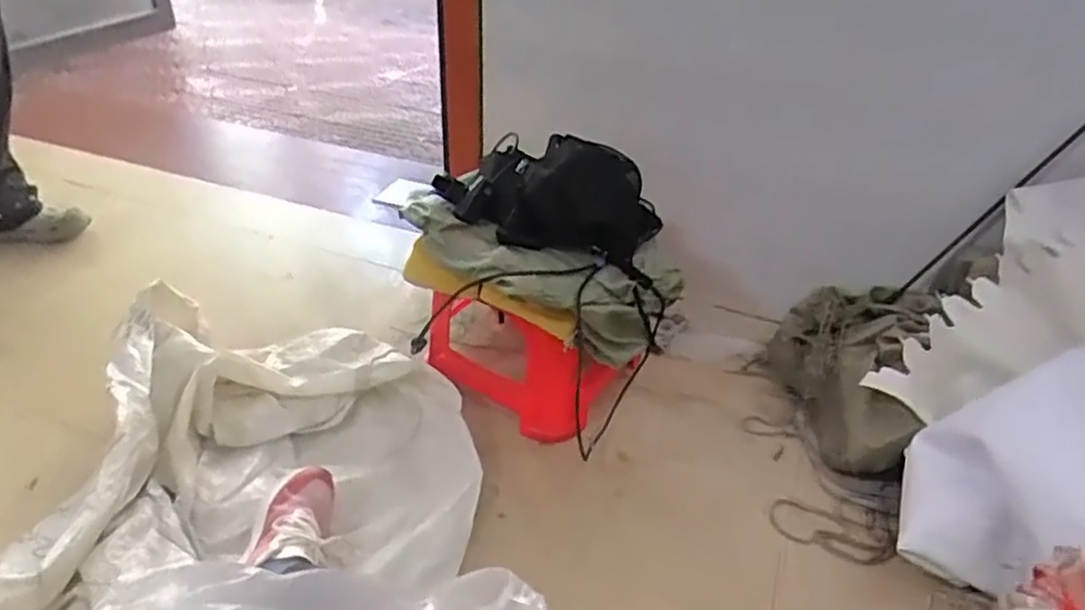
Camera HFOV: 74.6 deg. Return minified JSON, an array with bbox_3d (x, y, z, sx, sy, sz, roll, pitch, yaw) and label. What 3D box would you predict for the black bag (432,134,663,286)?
[{"bbox_3d":[0.014,-0.171,1.049,0.325,0.130,0.184,19,38,20],"label":"black bag"}]

